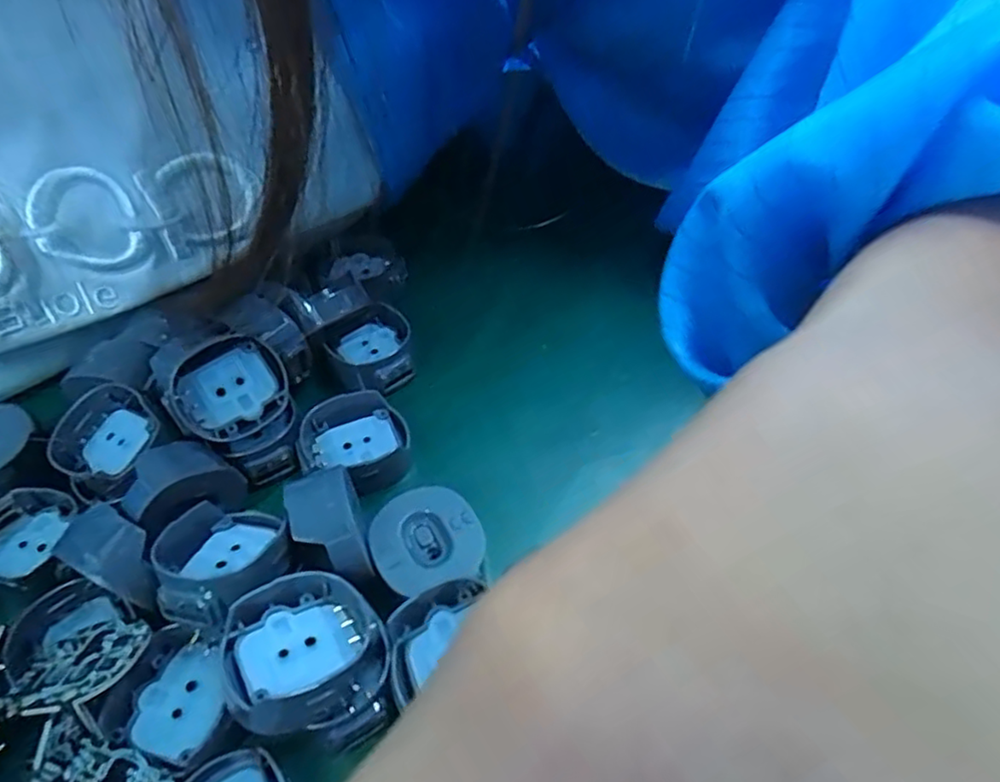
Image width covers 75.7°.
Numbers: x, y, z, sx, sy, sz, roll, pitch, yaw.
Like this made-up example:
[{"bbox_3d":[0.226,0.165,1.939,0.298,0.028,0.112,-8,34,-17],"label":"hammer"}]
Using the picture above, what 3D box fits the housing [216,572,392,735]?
[{"bbox_3d":[-0.040,0.053,0.129,0.028,0.015,0.028,9,38,-7],"label":"housing"}]

